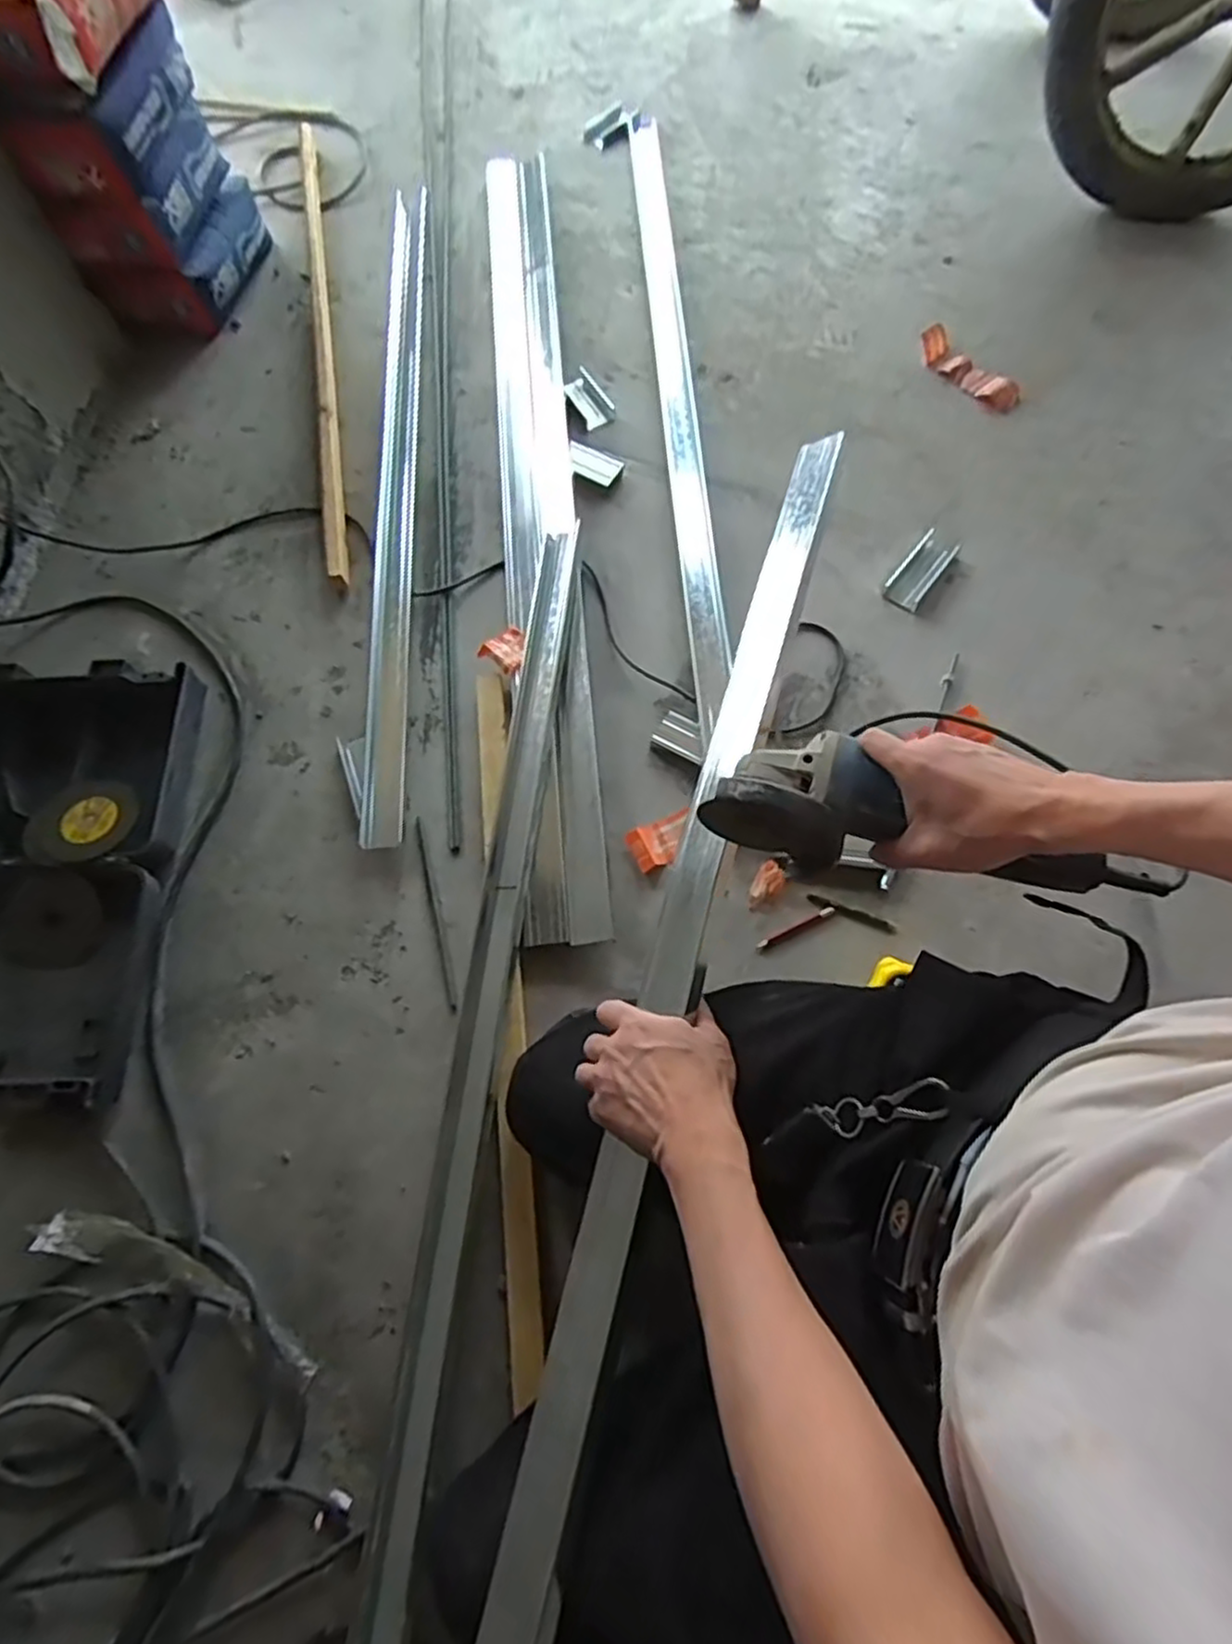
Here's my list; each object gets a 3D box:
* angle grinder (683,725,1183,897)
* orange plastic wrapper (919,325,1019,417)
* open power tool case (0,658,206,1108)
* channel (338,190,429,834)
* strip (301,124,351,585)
[{"bbox_3d":[0.222,0.001,0.521,0.310,0.097,0.077,14,71,-2],"label":"angle grinder"},{"bbox_3d":[0.531,-0.680,1.086,0.055,0.031,0.176,-37,74,-12],"label":"orange plastic wrapper"},{"bbox_3d":[-0.675,0.052,0.813,0.332,0.063,0.487,-1,70,0],"label":"open power tool case"},{"bbox_3d":[-0.324,-0.513,1.033,0.076,0.029,1.156,-4,70,-1],"label":"channel"},{"bbox_3d":[-0.461,-0.779,1.134,0.033,0.034,0.985,-10,71,-3],"label":"strip"}]

